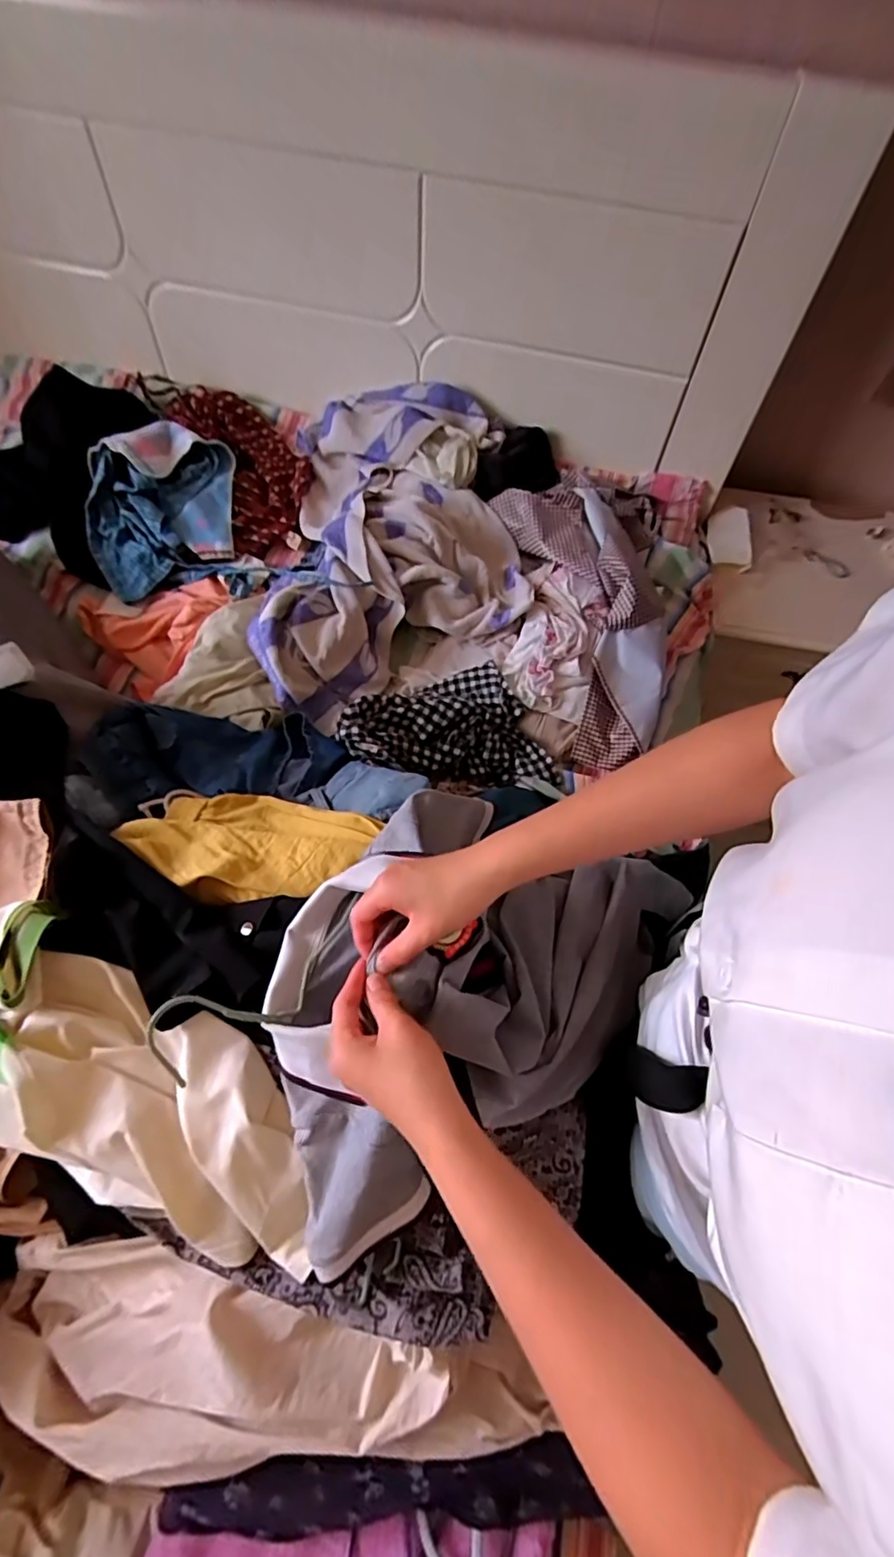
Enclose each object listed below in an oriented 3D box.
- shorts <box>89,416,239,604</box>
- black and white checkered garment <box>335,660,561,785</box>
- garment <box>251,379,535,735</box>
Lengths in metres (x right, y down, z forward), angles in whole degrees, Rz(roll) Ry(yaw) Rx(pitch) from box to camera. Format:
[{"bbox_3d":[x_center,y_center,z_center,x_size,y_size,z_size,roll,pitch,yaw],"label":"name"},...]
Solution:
[{"bbox_3d":[-0.515,-0.496,1.027,0.267,0.096,0.308,-13,66,-8],"label":"shorts"},{"bbox_3d":[0.003,-0.099,0.870,0.313,0.121,0.198,-4,65,-4],"label":"black and white checkered garment"},{"bbox_3d":[-0.075,-0.415,0.996,0.427,0.098,0.662,2,64,-1],"label":"garment"}]

